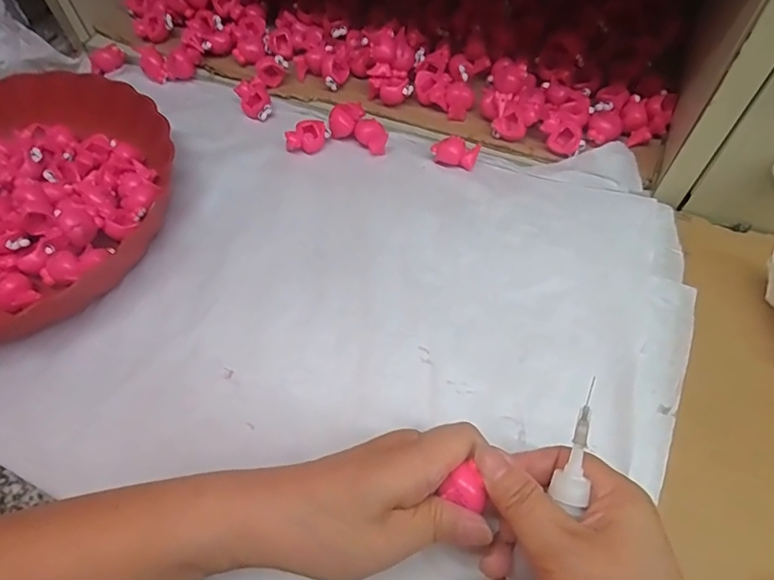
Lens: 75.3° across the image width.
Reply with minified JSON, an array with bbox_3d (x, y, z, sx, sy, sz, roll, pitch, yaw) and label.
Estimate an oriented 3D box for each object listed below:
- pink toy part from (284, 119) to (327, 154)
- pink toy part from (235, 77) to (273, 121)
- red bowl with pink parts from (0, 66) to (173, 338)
[{"bbox_3d":[-0.067,-0.126,0.416,0.033,0.021,0.019,-6,57,-1],"label":"pink toy part"},{"bbox_3d":[-0.117,-0.167,0.444,0.025,0.020,0.032,-19,59,-9],"label":"pink toy part"},{"bbox_3d":[-0.290,-0.069,0.382,0.248,0.041,0.249,9,58,8],"label":"red bowl with pink parts"}]

